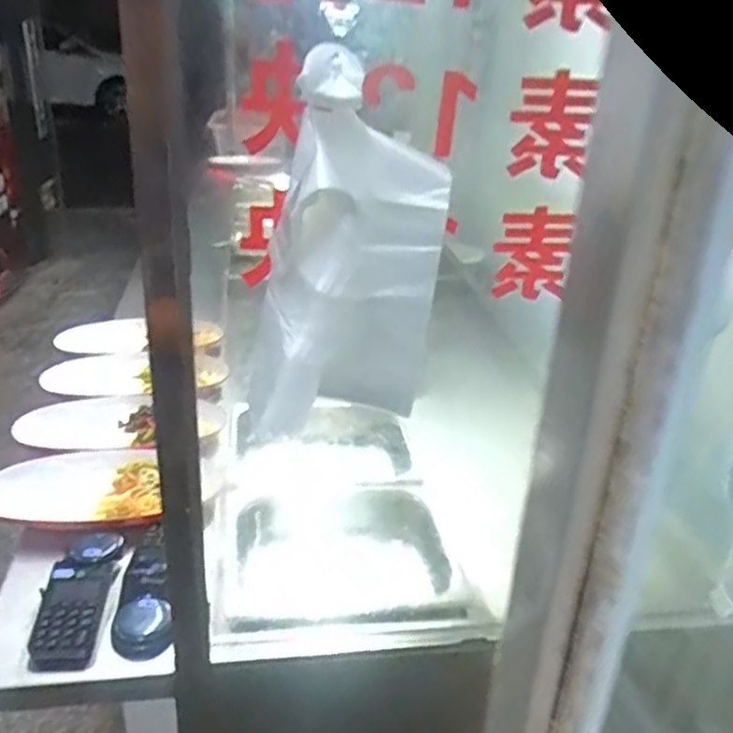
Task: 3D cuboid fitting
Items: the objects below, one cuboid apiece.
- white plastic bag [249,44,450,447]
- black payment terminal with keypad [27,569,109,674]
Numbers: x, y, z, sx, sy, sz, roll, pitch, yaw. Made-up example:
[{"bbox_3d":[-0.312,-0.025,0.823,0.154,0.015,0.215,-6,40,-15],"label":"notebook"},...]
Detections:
[{"bbox_3d":[-0.014,-0.079,0.588,0.150,0.287,0.097,4,26,1],"label":"white plastic bag"},{"bbox_3d":[-0.349,0.295,0.844,0.080,0.027,0.118,-2,27,-11],"label":"black payment terminal with keypad"}]

